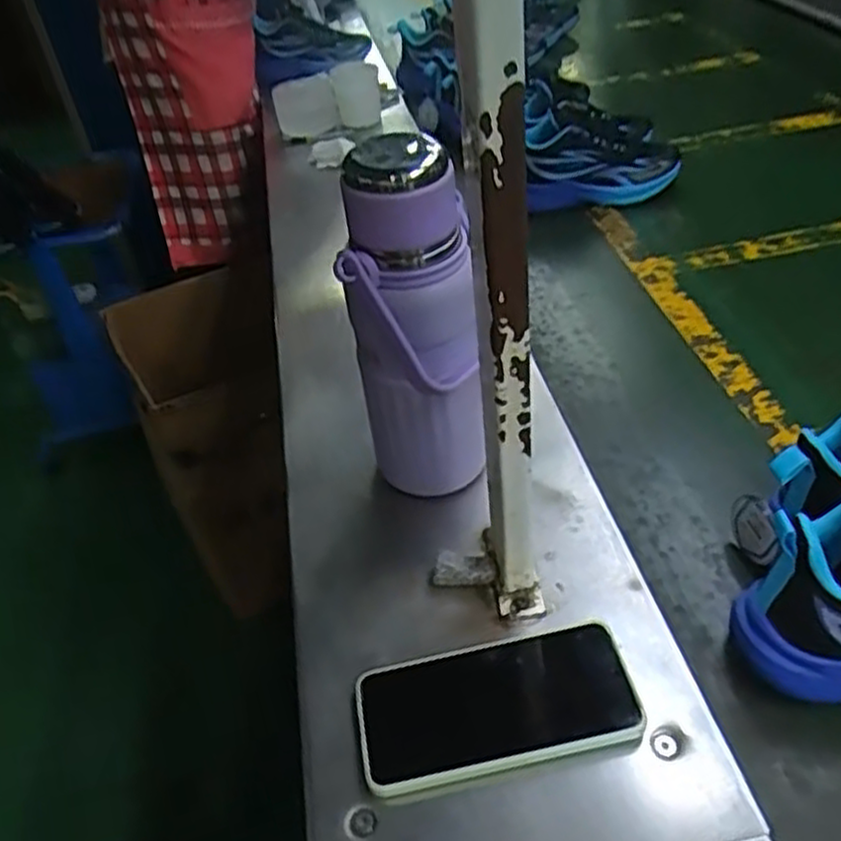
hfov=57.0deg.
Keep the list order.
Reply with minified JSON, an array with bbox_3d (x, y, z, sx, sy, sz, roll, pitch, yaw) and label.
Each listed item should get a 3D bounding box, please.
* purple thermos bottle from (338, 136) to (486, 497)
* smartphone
[{"bbox_3d":[-0.003,-0.045,0.532,0.074,0.271,0.075,-18,41,-10],"label":"purple thermos bottle"},{"bbox_3d":[0.044,0.169,0.465,0.164,0.015,0.084,-12,41,-3],"label":"smartphone"}]

